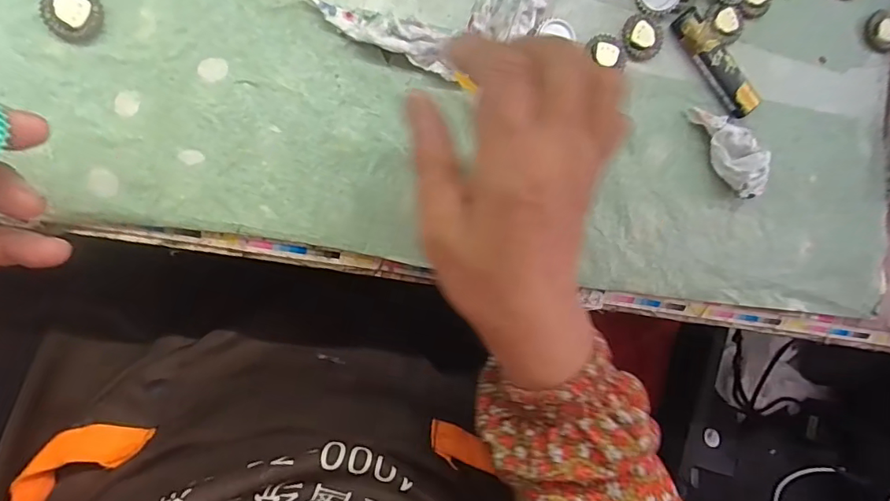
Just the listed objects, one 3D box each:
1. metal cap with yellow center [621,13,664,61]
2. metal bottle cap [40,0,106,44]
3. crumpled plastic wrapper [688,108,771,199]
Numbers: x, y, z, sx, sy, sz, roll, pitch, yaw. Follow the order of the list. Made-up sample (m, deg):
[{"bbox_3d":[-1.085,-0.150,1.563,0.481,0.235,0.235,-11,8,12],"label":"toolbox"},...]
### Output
[{"bbox_3d":[0.130,-0.140,0.331,0.028,0.004,0.031,15,90,-11],"label":"metal cap with yellow center"},{"bbox_3d":[-0.198,-0.127,0.270,0.028,0.006,0.030,-1,93,-11],"label":"metal bottle cap"},{"bbox_3d":[0.188,-0.067,0.337,0.029,0.023,0.067,-40,98,-6],"label":"crumpled plastic wrapper"}]

